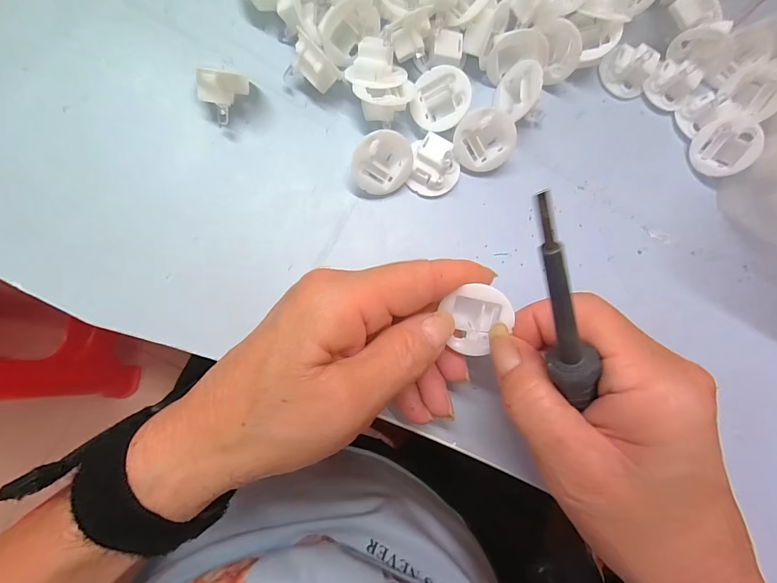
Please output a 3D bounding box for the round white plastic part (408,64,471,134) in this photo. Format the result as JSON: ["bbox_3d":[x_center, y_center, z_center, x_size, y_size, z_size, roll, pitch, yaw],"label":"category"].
[{"bbox_3d":[0.029,-0.103,0.209,0.032,0.009,0.032,3,98,19],"label":"round white plastic part"}]

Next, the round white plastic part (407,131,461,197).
[{"bbox_3d":[0.026,-0.069,0.211,0.028,0.016,0.028,1,85,-7],"label":"round white plastic part"}]

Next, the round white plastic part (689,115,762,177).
[{"bbox_3d":[0.204,-0.087,0.234,0.012,0.032,0.032,-17,82,-45],"label":"round white plastic part"}]

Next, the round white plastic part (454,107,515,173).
[{"bbox_3d":[0.052,-0.085,0.216,0.032,0.016,0.032,12,127,-6],"label":"round white plastic part"}]

